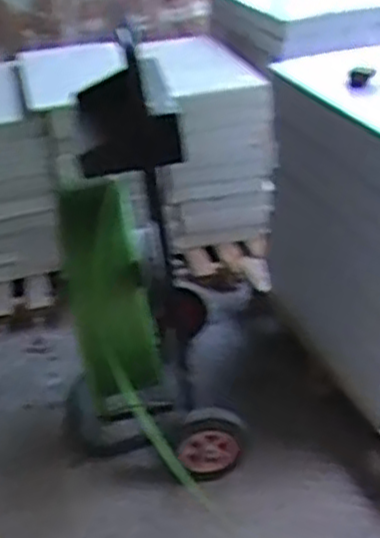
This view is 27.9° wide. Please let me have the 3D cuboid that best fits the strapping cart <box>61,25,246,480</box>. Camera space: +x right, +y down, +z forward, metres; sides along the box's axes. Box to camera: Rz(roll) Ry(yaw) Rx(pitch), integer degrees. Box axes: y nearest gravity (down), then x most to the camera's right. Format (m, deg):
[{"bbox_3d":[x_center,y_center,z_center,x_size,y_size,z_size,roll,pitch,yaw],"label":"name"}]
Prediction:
[{"bbox_3d":[-0.109,0.000,1.729,0.399,0.840,0.703,-8,31,-10],"label":"strapping cart"}]

